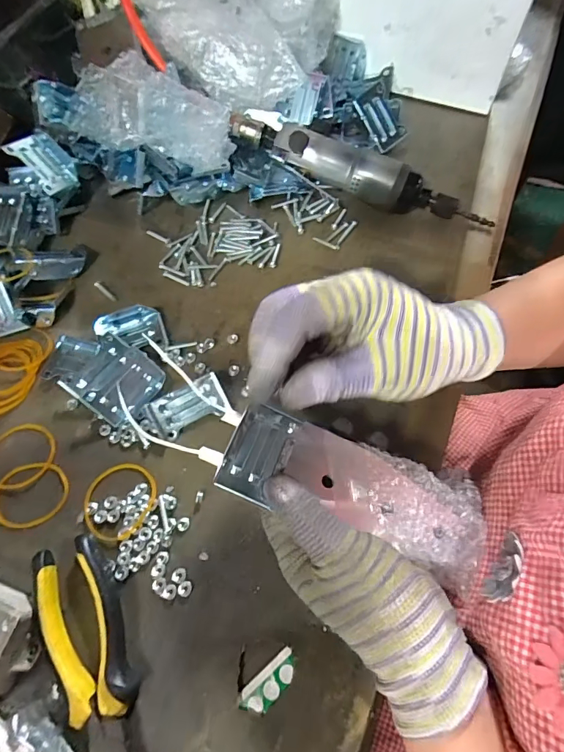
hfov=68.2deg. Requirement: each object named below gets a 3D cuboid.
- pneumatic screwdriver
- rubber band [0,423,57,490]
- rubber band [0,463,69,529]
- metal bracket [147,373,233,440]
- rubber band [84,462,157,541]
[{"bbox_3d":[0.073,-0.190,0.393,0.256,0.052,0.035,19,68,11],"label":"pneumatic screwdriver"},{"bbox_3d":[-0.210,0.063,0.331,0.057,0.004,0.054,6,67,6],"label":"rubber band"},{"bbox_3d":[-0.193,0.090,0.318,0.059,0.004,0.047,-7,66,0],"label":"rubber band"},{"bbox_3d":[-0.075,0.024,0.332,0.058,0.015,0.033,-26,67,-8],"label":"metal bracket"},{"bbox_3d":[-0.123,0.093,0.313,0.053,0.004,0.056,-1,66,3],"label":"rubber band"}]

